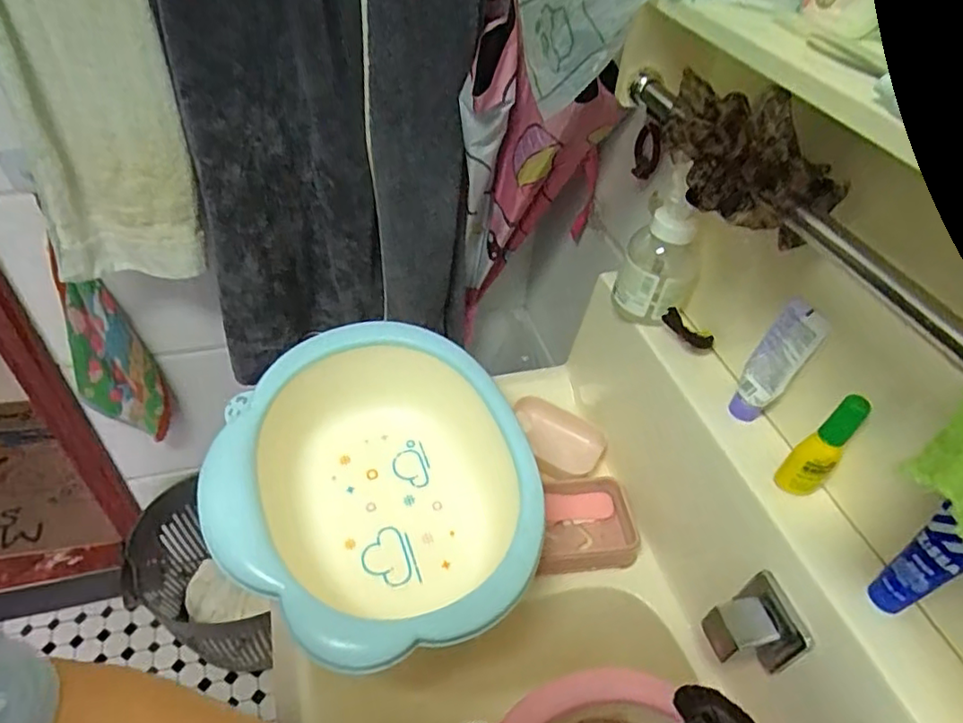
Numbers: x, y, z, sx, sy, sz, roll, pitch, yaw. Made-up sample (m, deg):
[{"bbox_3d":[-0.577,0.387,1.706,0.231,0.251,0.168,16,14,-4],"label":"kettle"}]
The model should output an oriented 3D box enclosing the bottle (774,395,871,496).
[{"bbox_3d":[0.253,0.064,0.455,0.031,0.103,0.026,-26,52,-28],"label":"bottle"}]

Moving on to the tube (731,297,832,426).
[{"bbox_3d":[0.240,0.005,0.503,0.038,0.114,0.028,36,52,27],"label":"tube"}]

